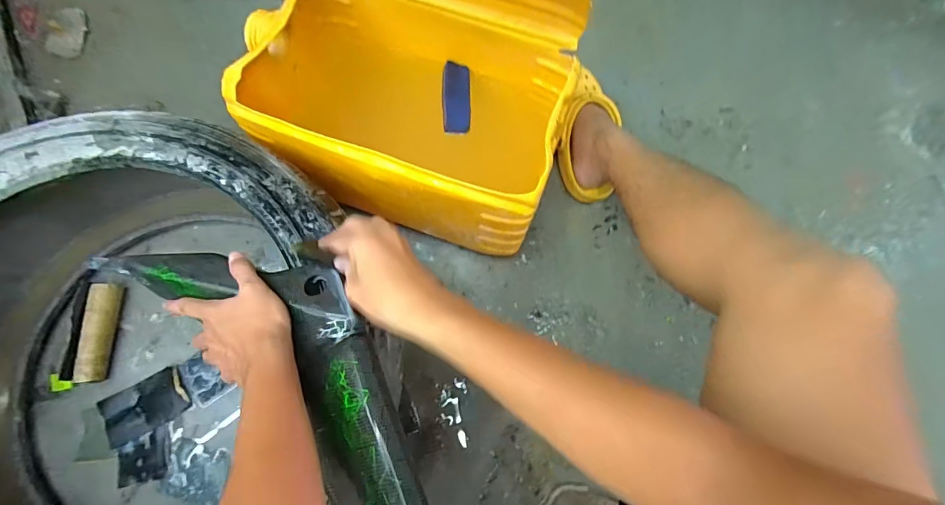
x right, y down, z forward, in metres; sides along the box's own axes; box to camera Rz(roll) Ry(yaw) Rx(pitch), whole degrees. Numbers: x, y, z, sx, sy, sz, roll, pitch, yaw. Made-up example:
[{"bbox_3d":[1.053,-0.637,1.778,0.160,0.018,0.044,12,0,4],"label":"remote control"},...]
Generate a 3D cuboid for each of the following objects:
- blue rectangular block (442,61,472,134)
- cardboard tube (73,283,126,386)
[{"bbox_3d":[-0.023,-0.223,0.615,0.040,0.018,0.103,-1,74,-2],"label":"blue rectangular block"},{"bbox_3d":[-0.545,0.117,0.628,0.029,0.038,0.139,0,74,-2],"label":"cardboard tube"}]

